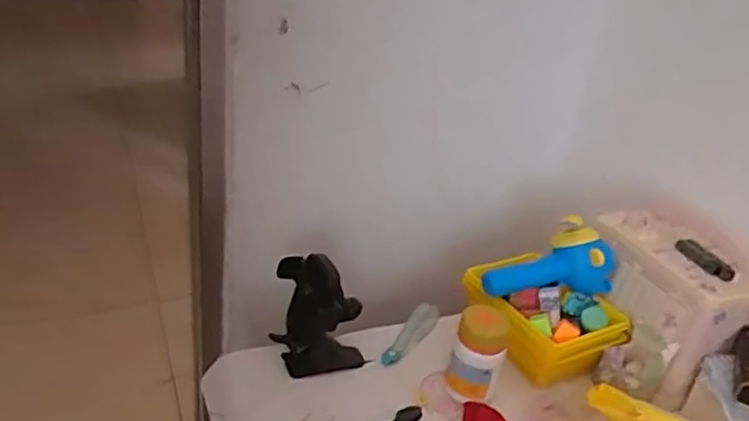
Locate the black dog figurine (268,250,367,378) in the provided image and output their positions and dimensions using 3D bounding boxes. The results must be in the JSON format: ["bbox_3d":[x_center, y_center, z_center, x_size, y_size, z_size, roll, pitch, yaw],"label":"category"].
[{"bbox_3d":[-0.062,0.101,0.667,0.084,0.113,0.093,-8,32,-25],"label":"black dog figurine"}]

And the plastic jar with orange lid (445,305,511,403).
[{"bbox_3d":[0.103,0.141,0.628,0.051,0.088,0.040,16,30,16],"label":"plastic jar with orange lid"}]

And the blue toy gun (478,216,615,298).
[{"bbox_3d":[0.185,0.063,0.692,0.137,0.075,0.052,-16,32,1],"label":"blue toy gun"}]

